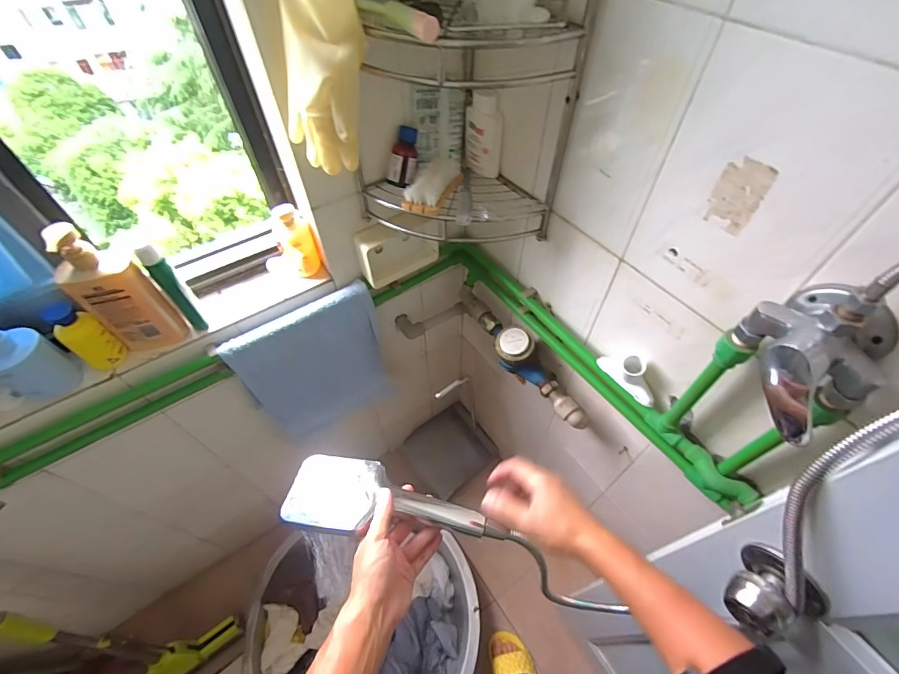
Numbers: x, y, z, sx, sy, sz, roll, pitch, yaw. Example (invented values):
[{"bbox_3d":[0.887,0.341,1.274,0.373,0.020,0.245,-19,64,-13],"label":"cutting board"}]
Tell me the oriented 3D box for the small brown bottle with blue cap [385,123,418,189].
[{"bbox_3d":[-0.079,-0.308,0.707,0.042,0.037,0.094,14,98,11],"label":"small brown bottle with blue cap"}]

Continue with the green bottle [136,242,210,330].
[{"bbox_3d":[-0.451,-0.079,0.670,0.046,0.176,0.028,37,62,25],"label":"green bottle"}]

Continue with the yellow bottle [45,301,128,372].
[{"bbox_3d":[-0.571,0.001,0.647,0.038,0.126,0.053,24,57,17],"label":"yellow bottle"}]

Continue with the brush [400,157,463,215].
[{"bbox_3d":[-0.025,-0.259,0.693,0.058,0.038,0.134,16,55,12],"label":"brush"}]

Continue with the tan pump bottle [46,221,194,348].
[{"bbox_3d":[-0.510,-0.069,0.635,0.095,0.253,0.053,-18,55,-12],"label":"tan pump bottle"}]

